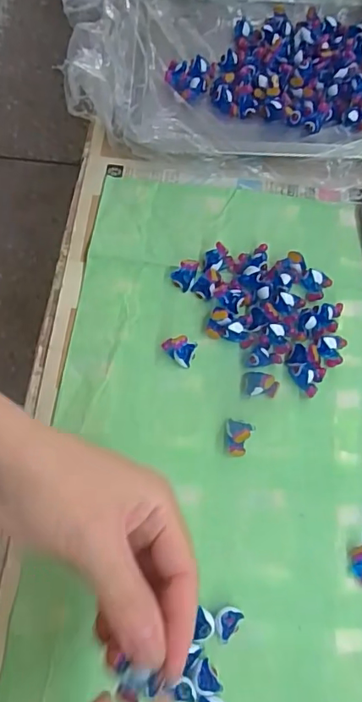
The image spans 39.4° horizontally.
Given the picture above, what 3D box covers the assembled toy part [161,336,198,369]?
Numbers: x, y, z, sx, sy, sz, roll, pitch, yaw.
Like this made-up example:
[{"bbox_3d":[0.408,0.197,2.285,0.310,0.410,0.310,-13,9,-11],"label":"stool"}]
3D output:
[{"bbox_3d":[-0.001,0.001,0.331,0.022,0.019,0.016,5,69,-1],"label":"assembled toy part"}]

